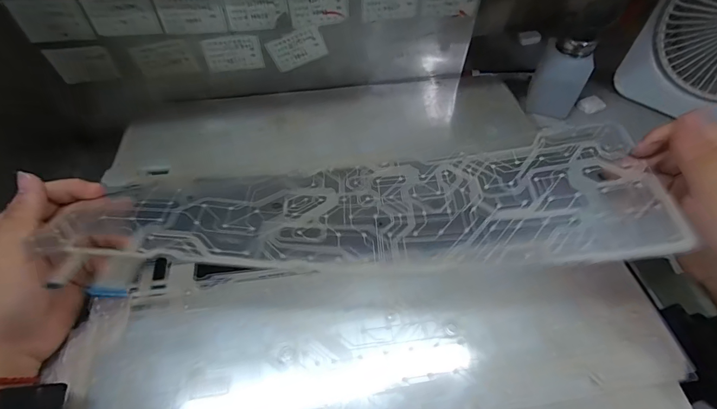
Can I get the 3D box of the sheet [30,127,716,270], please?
[{"bbox_3d":[0.011,0.000,0.284,0.403,0.042,0.109,-4,55,-3],"label":"sheet"}]

